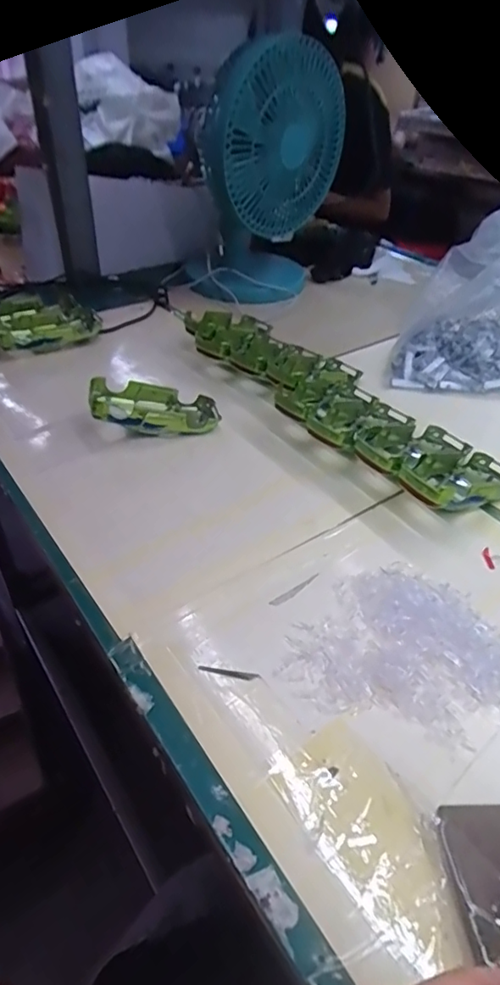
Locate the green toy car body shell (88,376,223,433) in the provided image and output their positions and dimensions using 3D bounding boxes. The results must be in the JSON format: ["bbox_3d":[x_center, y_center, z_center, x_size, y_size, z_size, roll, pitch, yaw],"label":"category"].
[{"bbox_3d":[-0.098,-0.084,0.565,0.131,0.032,0.061,2,38,-22],"label":"green toy car body shell"}]

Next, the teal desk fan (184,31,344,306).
[{"bbox_3d":[0.015,-0.476,0.830,0.222,0.305,0.180,-15,43,-20],"label":"teal desk fan"}]

